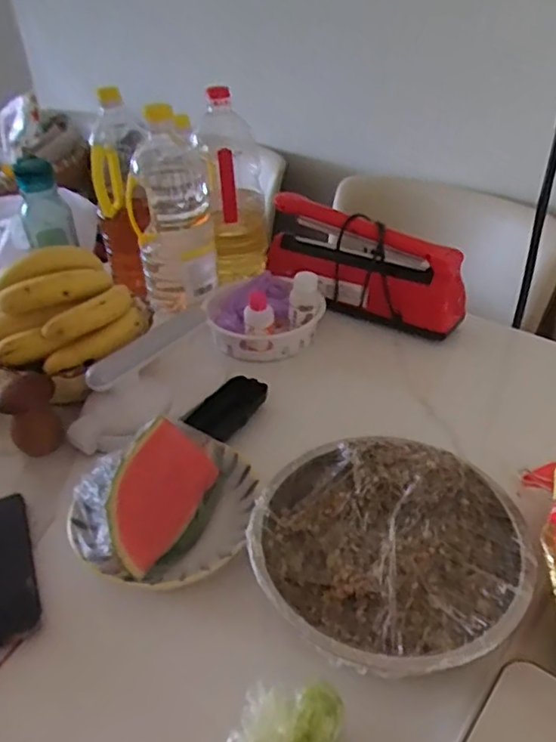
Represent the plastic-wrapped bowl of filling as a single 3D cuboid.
[{"bbox_3d":[0.086,0.138,0.475,0.208,0.056,0.191,-3,35,2],"label":"plastic-wrapped bowl of filling"}]

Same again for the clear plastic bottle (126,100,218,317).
[{"bbox_3d":[-0.141,-0.205,0.810,0.108,0.264,0.125,-9,35,-7],"label":"clear plastic bottle"}]

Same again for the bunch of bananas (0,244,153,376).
[{"bbox_3d":[-0.258,-0.077,0.709,0.189,0.099,0.153,-26,41,-28],"label":"bunch of bananas"}]

